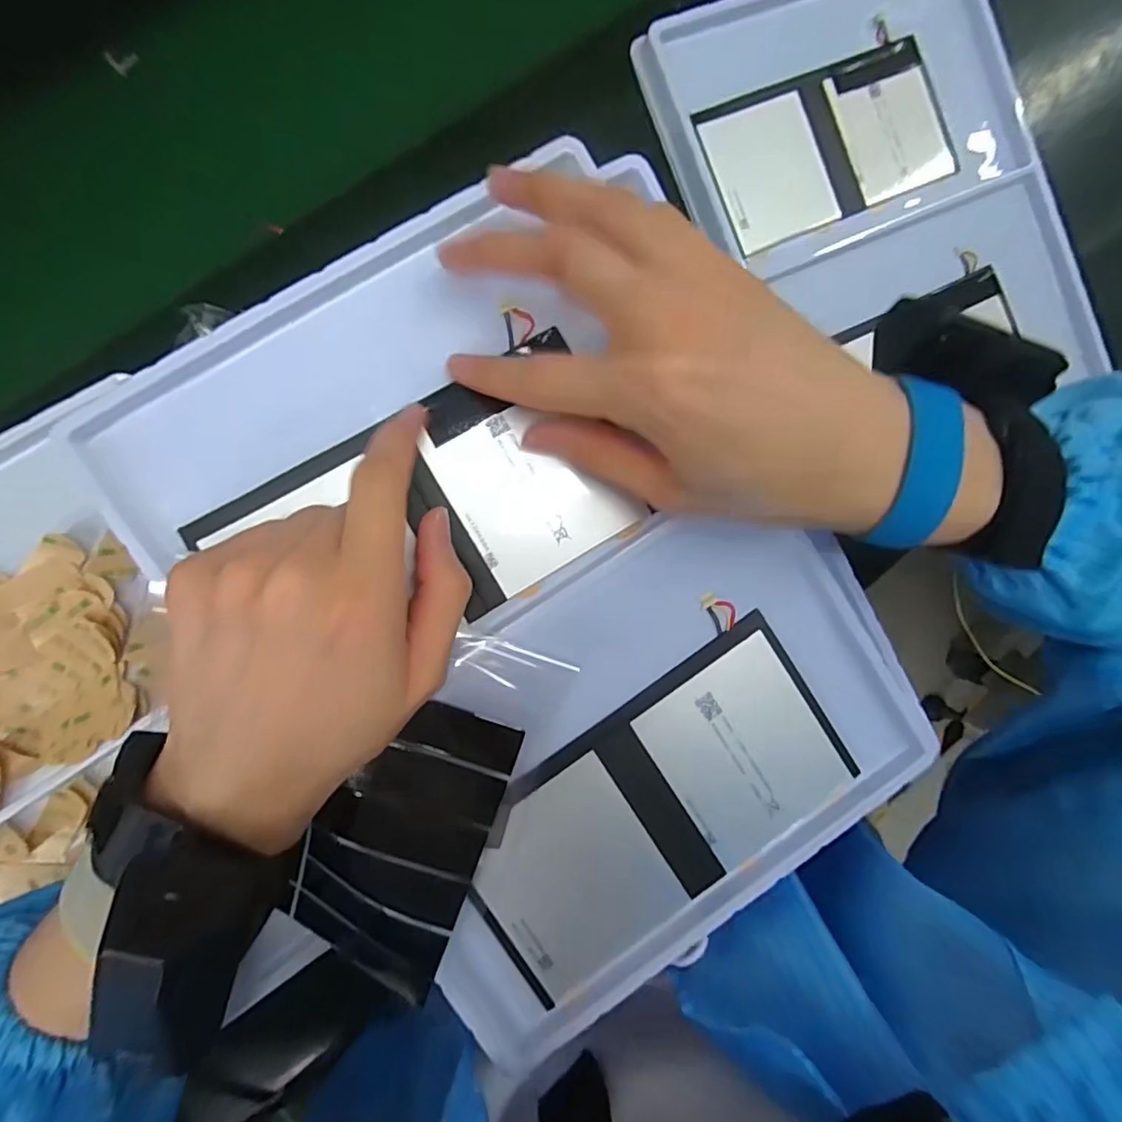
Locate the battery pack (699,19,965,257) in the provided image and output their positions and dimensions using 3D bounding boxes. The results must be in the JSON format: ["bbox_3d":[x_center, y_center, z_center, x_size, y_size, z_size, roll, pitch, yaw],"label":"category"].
[{"bbox_3d":[0.177,-0.275,0.365,0.178,0.010,0.092,-26,97,-10],"label":"battery pack"}]

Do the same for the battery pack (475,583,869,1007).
[{"bbox_3d":[0.042,0.106,0.246,0.170,0.004,0.094,-34,94,-7],"label":"battery pack"}]

